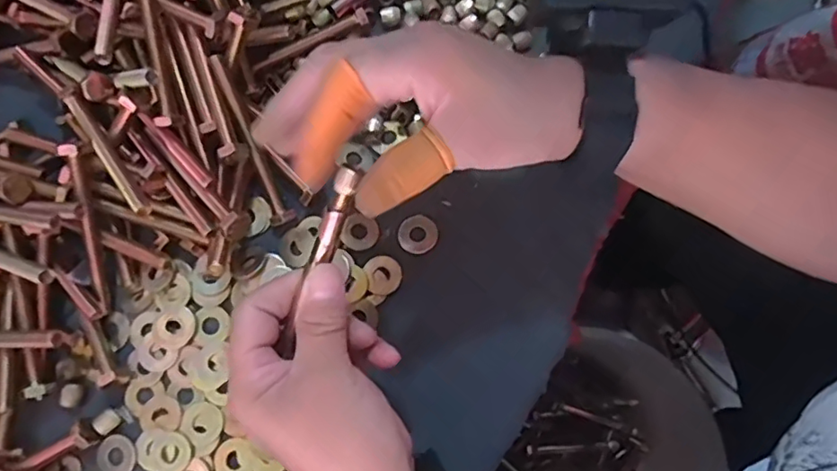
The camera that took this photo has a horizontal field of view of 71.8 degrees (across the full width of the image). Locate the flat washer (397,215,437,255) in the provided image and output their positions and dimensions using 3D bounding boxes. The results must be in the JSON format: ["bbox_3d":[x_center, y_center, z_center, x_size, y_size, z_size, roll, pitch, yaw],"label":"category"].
[{"bbox_3d":[0.000,-0.001,0.363,0.024,0.004,0.024,0,78,-1],"label":"flat washer"}]

